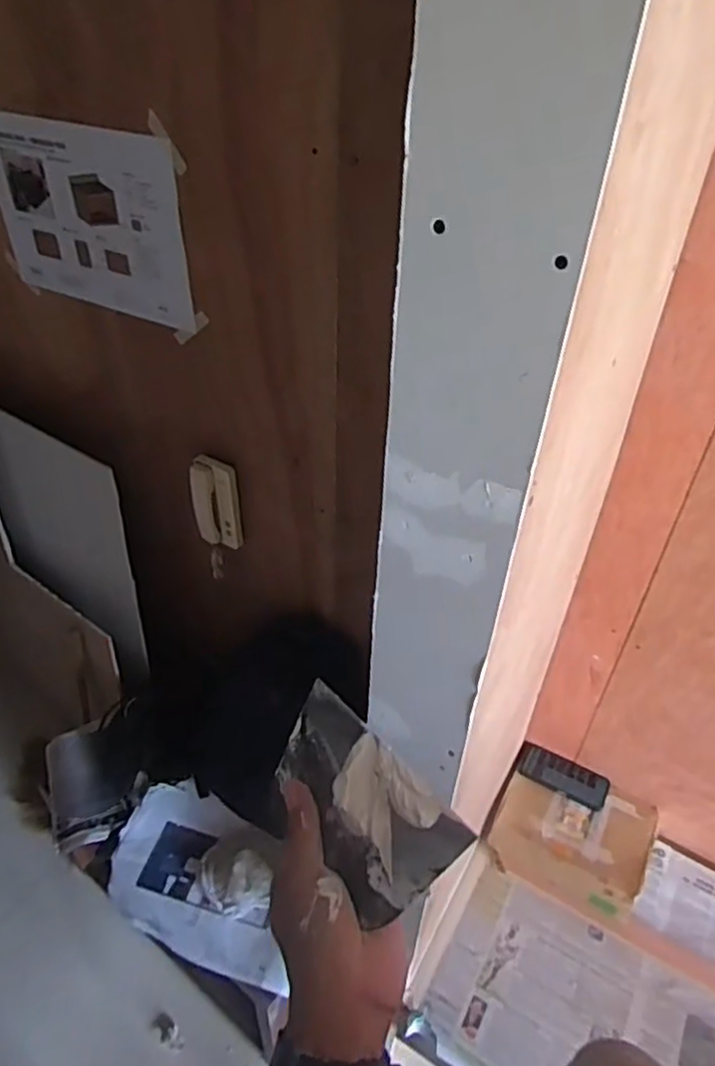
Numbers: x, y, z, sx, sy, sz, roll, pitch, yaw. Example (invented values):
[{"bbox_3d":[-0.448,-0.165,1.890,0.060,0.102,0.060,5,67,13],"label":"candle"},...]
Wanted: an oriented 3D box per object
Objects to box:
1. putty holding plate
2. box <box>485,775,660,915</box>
[{"bbox_3d":[-0.002,0.168,0.441,0.023,0.083,0.142,18,20,-48],"label":"putty holding plate"},{"bbox_3d":[0.407,0.573,1.307,0.265,0.088,0.217,22,45,20],"label":"box"}]

